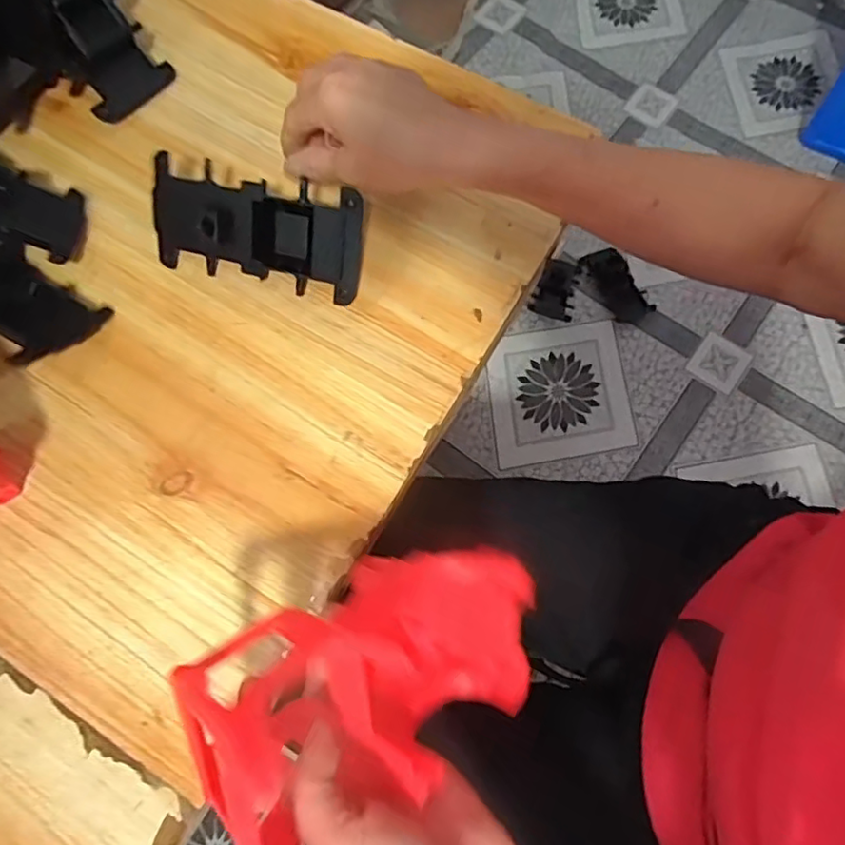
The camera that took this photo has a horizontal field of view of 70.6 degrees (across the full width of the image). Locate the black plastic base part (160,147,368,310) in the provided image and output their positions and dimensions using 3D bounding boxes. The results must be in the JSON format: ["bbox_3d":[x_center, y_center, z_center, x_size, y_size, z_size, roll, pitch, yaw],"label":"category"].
[{"bbox_3d":[-0.112,-0.124,0.388,0.147,0.018,0.067,15,116,12],"label":"black plastic base part"}]

